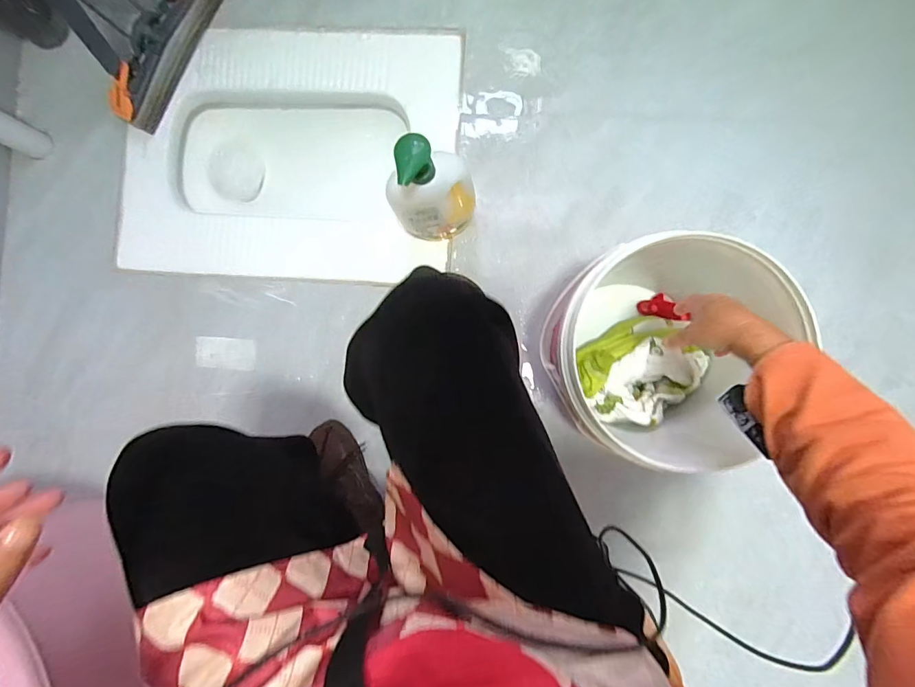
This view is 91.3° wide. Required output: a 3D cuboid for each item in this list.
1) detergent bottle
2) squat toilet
[{"bbox_3d":[-0.036,-0.209,0.650,0.124,0.269,0.067,-21,90,-1],"label":"detergent bottle"},{"bbox_3d":[-0.308,-0.347,0.883,0.619,0.200,0.439,0,90,-1],"label":"squat toilet"}]

